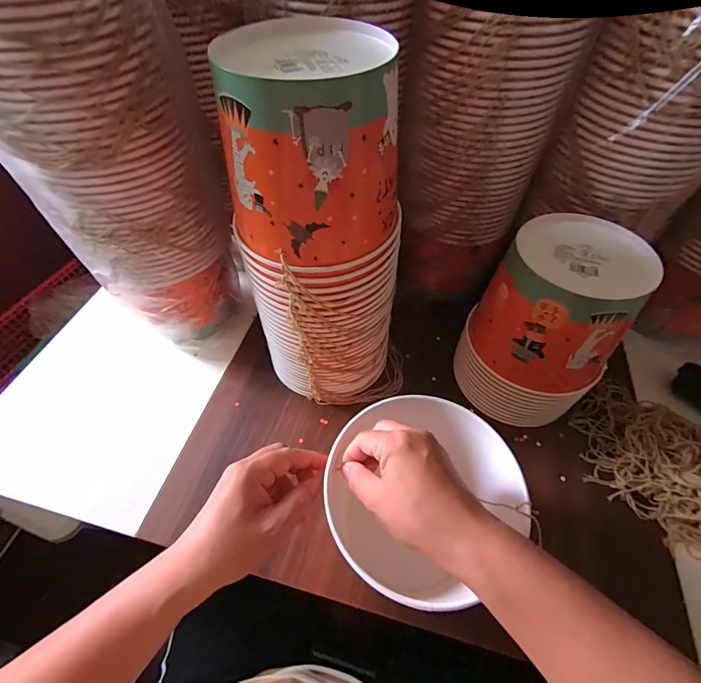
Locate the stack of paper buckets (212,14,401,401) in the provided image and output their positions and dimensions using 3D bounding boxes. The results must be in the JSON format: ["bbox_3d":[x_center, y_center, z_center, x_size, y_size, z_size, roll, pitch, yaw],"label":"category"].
[{"bbox_3d":[-0.035,-0.082,0.388,0.148,0.364,0.145,-16,56,-10],"label":"stack of paper buckets"}]

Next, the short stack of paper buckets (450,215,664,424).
[{"bbox_3d":[0.221,-0.011,0.428,0.150,0.212,0.137,31,61,21],"label":"short stack of paper buckets"}]

